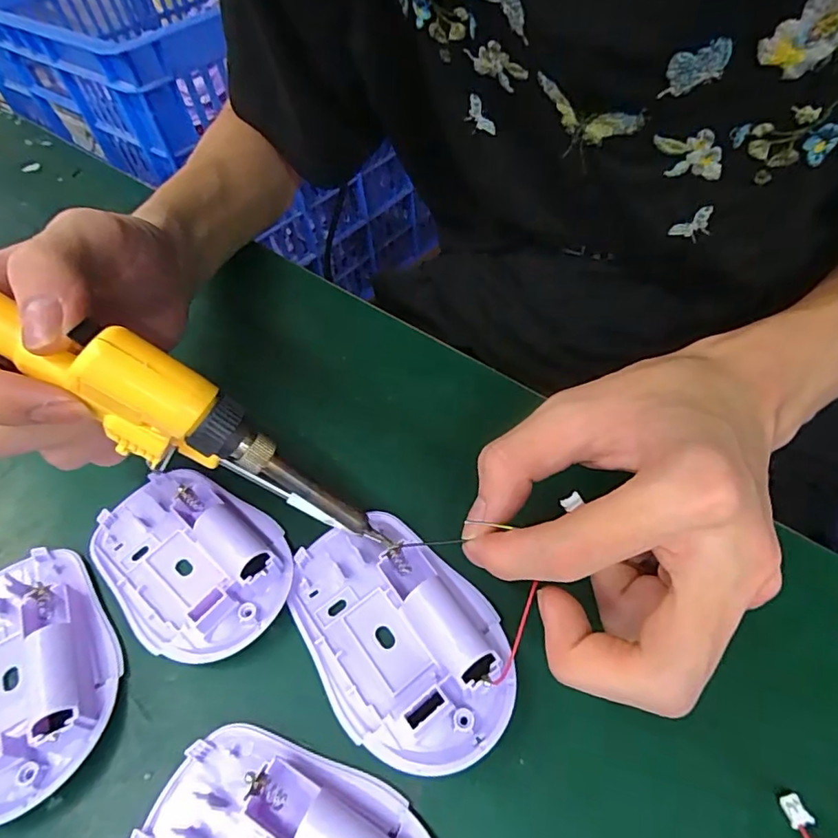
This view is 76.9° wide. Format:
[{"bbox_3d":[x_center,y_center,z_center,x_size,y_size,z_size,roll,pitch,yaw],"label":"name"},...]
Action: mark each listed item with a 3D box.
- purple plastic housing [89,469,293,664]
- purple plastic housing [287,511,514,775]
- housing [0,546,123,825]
[{"bbox_3d":[-0.095,0.054,0.214,0.093,0.014,0.060,29,60,25],"label":"purple plastic housing"},{"bbox_3d":[-0.010,0.074,0.188,0.056,0.021,0.094,-33,55,-21],"label":"purple plastic housing"},{"bbox_3d":[-0.146,0.090,0.190,0.059,0.017,0.094,-30,54,-19],"label":"housing"}]

